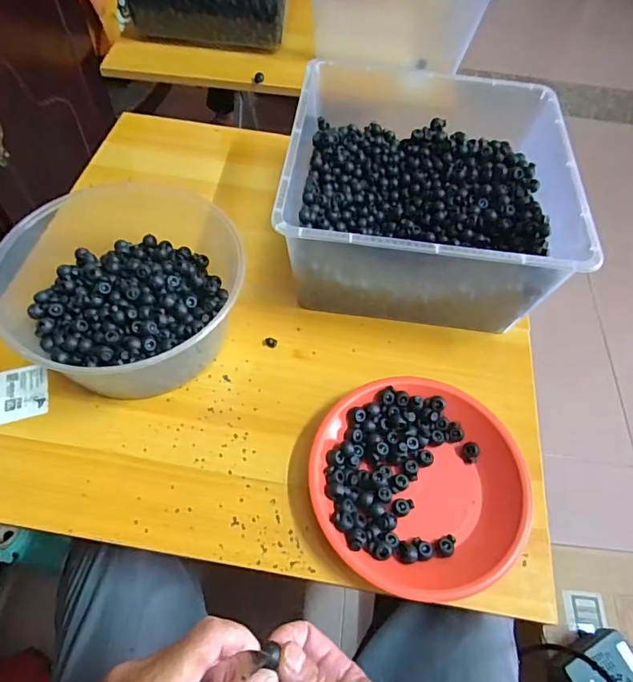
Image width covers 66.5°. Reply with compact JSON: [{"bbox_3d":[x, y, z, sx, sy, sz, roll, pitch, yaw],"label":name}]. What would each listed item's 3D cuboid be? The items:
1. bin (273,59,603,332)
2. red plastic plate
[{"bbox_3d":[0.120,-0.165,0.580,0.301,0.155,0.292,8,57,0],"label":"bin"},{"bbox_3d":[0.094,0.129,0.453,0.195,0.036,0.190,2,57,-3],"label":"red plastic plate"}]

